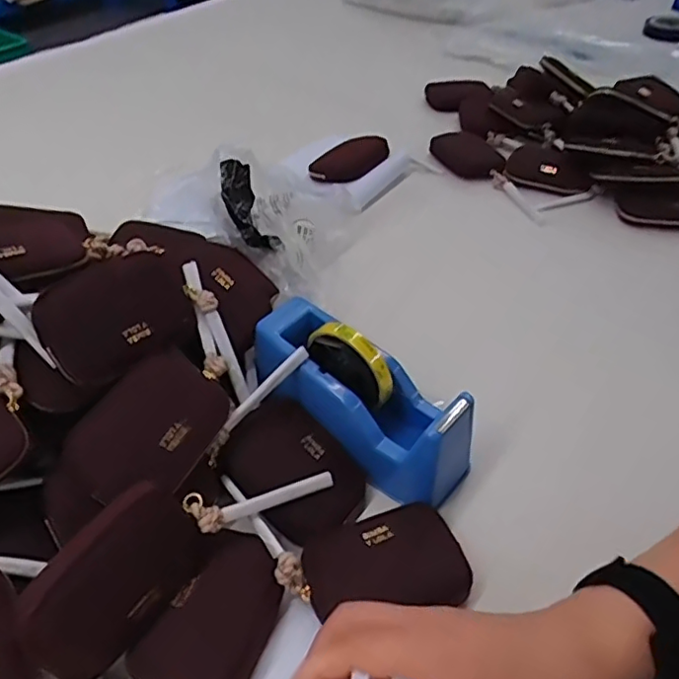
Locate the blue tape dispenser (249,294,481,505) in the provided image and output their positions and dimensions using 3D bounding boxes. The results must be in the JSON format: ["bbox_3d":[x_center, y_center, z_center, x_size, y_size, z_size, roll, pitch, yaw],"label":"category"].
[{"bbox_3d":[0.018,0.043,0.497,0.211,0.093,0.079,40,55,18],"label":"blue tape dispenser"}]

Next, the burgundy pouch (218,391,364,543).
[{"bbox_3d":[-0.037,0.103,0.487,0.112,0.027,0.085,31,52,28],"label":"burgundy pouch"}]

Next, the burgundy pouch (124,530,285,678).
[{"bbox_3d":[-0.080,0.191,0.406,0.071,0.031,0.111,24,49,23],"label":"burgundy pouch"}]

